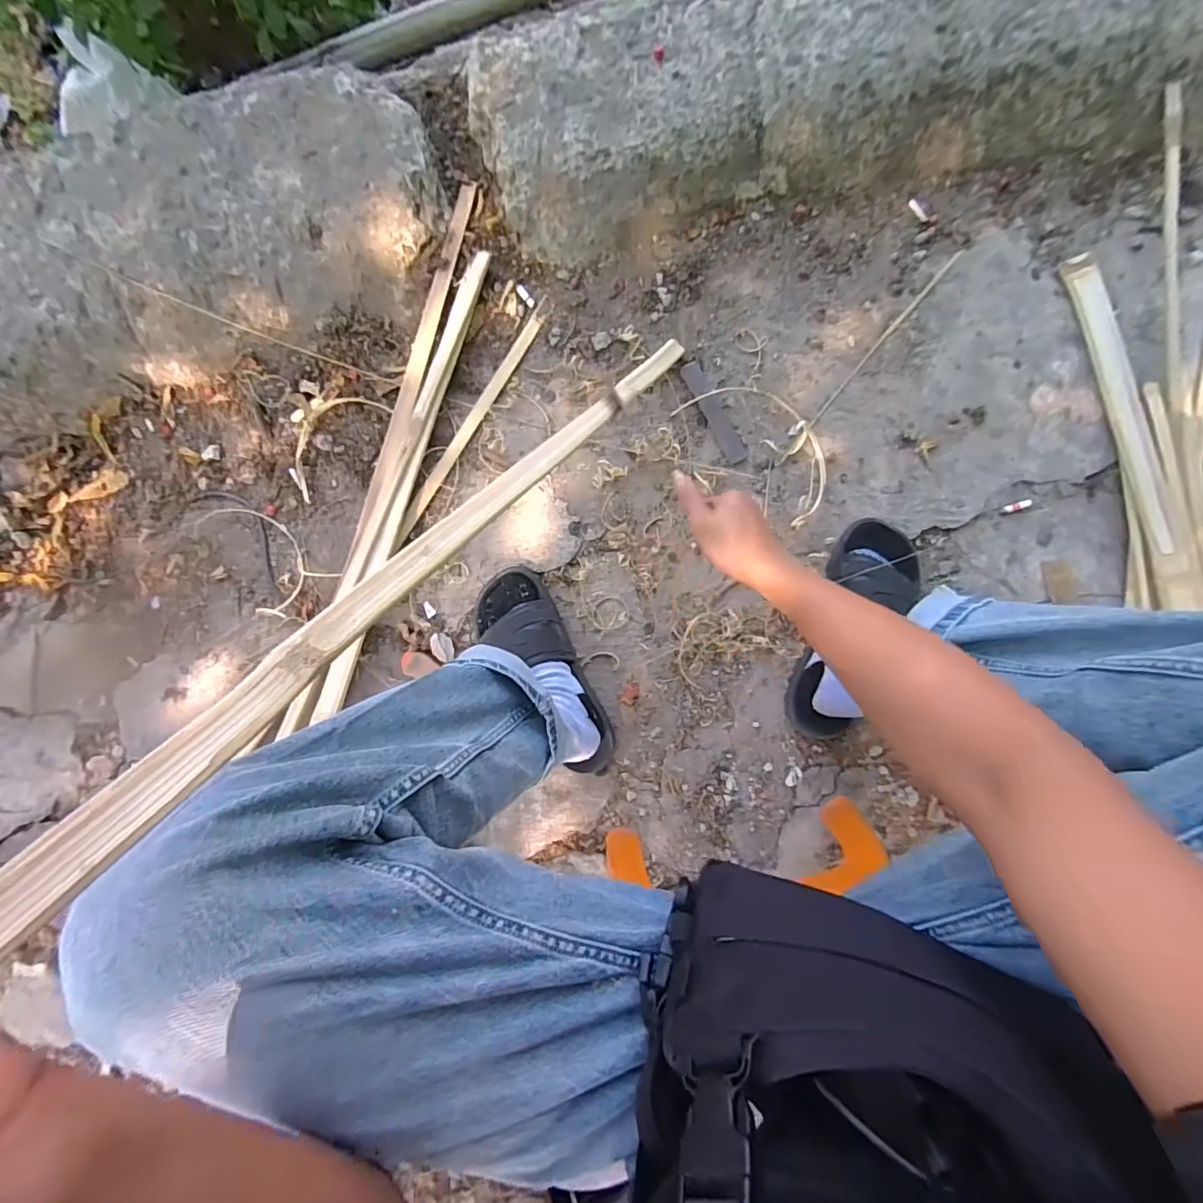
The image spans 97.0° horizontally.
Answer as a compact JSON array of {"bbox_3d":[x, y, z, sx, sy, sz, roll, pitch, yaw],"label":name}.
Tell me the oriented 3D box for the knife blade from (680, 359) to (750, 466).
[{"bbox_3d":[0.154,-0.257,0.724,0.027,0.006,0.148,-28,88,2],"label":"knife blade"}]

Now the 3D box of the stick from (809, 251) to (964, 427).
[{"bbox_3d":[0.376,-0.349,0.708,0.011,0.007,0.292,41,91,3],"label":"stick"}]

